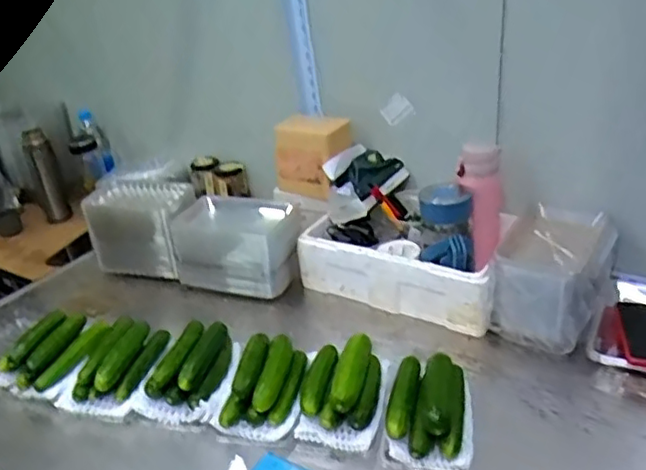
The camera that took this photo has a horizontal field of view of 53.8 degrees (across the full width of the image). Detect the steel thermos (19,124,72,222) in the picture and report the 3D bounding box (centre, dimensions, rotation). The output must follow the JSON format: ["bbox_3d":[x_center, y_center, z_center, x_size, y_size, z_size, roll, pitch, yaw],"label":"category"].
[{"bbox_3d":[-0.693,-0.143,1.604,0.066,0.242,0.067,-18,29,-24],"label":"steel thermos"}]

